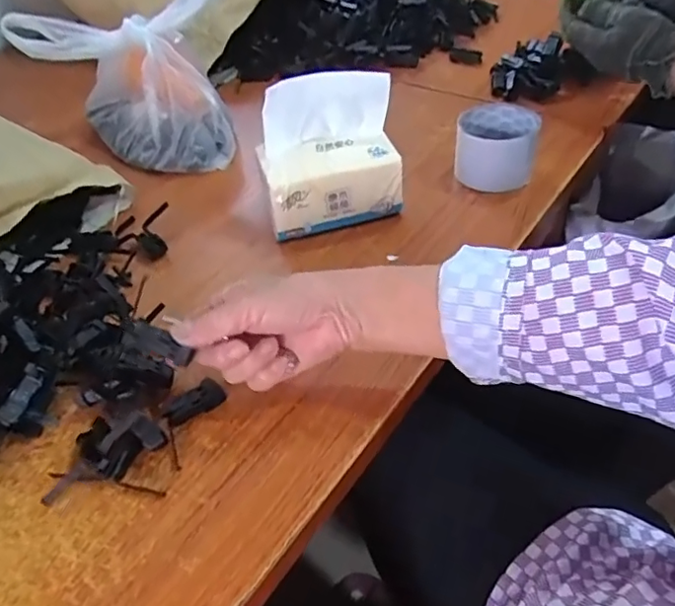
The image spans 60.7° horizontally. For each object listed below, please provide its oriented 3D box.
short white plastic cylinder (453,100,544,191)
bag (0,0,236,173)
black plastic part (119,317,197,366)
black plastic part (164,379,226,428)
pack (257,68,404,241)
[{"bbox_3d":[0.172,-0.170,0.629,0.083,0.062,0.080,5,45,11],"label":"short white plastic cylinder"},{"bbox_3d":[-0.239,-0.297,0.710,0.259,0.182,0.170,18,49,21],"label":"bag"},{"bbox_3d":[-0.122,0.025,0.393,0.048,0.023,0.010,21,22,-5],"label":"black plastic part"},{"bbox_3d":[-0.110,0.077,0.442,0.048,0.014,0.021,-34,52,-27],"label":"black plastic part"},{"bbox_3d":[-0.009,-0.149,0.574,0.132,0.133,0.085,-11,45,-6],"label":"pack"}]

